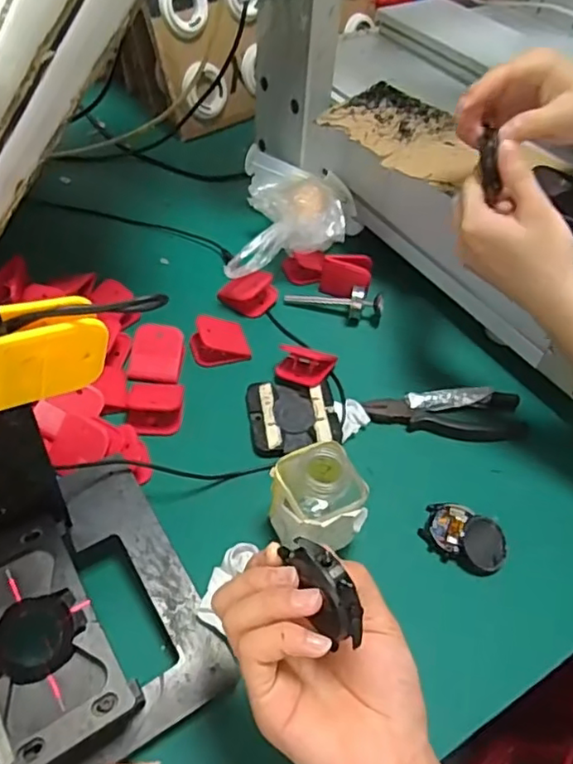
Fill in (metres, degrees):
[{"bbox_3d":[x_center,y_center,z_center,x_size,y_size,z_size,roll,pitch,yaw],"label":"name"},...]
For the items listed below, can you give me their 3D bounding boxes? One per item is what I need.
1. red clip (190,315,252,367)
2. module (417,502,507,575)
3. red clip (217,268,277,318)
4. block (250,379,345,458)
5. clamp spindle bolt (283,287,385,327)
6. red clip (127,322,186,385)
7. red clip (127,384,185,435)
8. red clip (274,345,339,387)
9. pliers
[{"bbox_3d":[-0.067,-0.044,0.593,0.057,0.028,0.046,-6,51,-11],"label":"red clip"},{"bbox_3d":[0.144,0.124,0.479,0.066,0.021,0.047,30,53,18],"label":"module"},{"bbox_3d":[-0.040,-0.095,0.639,0.062,0.043,0.032,1,50,-6],"label":"red clip"},{"bbox_3d":[0.007,0.031,0.548,0.079,0.010,0.082,-3,50,-9],"label":"block"},{"bbox_3d":[0.052,-0.085,0.639,0.104,0.036,0.024,4,49,-3],"label":"clamp spindle bolt"},{"bbox_3d":[-0.124,-0.027,0.570,0.048,0.031,0.046,5,49,-2],"label":"red clip"},{"bbox_3d":[-0.118,0.022,0.538,0.047,0.023,0.055,2,49,-5],"label":"red clip"},{"bbox_3d":[0.018,-0.016,0.574,0.054,0.020,0.035,14,49,5],"label":"red clip"},{"bbox_3d":[0.150,0.028,0.561,0.147,0.015,0.054,5,49,-2],"label":"pliers"}]

